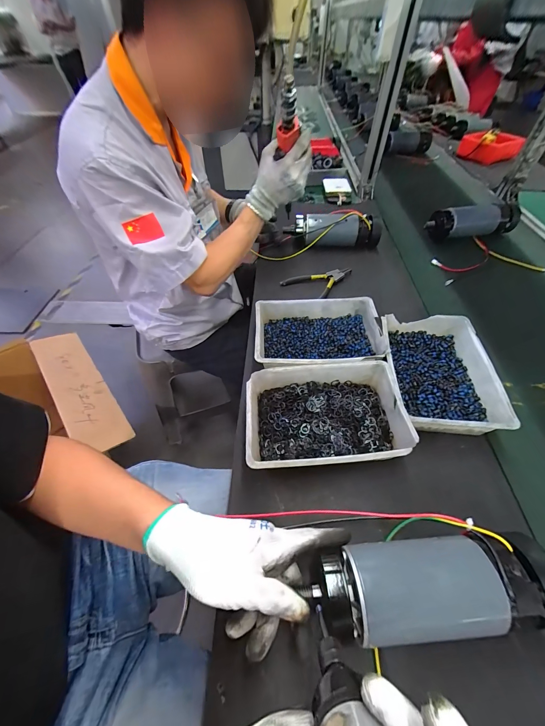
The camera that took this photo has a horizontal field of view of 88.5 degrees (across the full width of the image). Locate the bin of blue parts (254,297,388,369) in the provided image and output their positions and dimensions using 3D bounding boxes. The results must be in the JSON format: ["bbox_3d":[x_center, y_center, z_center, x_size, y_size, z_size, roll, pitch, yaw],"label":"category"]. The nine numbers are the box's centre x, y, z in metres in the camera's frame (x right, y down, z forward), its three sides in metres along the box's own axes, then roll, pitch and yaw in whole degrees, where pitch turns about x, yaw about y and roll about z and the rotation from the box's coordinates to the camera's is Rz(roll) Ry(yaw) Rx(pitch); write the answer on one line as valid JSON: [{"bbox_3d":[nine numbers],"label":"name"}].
[{"bbox_3d":[0.074,-0.046,0.470,0.201,0.052,0.148,-1,52,-3],"label":"bin of blue parts"}]

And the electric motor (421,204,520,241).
[{"bbox_3d":[0.520,-0.368,0.729,0.232,0.068,0.061,-8,52,-8],"label":"electric motor"}]

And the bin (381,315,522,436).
[{"bbox_3d":[0.245,0.010,0.423,0.143,0.043,0.201,6,52,3],"label":"bin"}]

